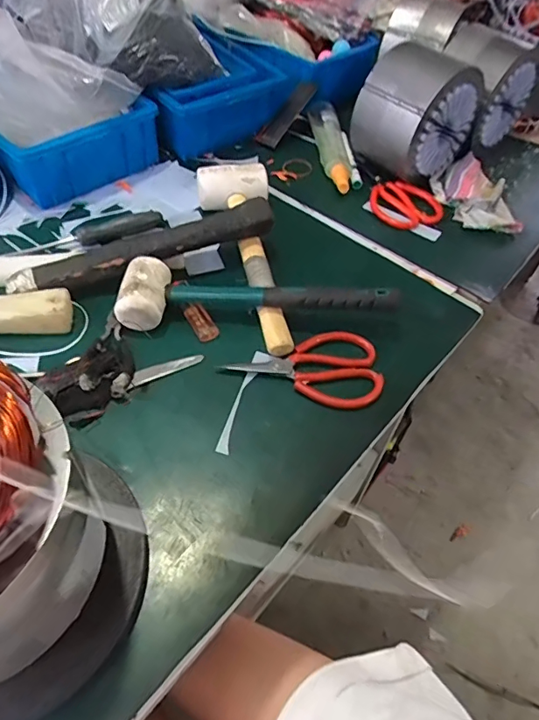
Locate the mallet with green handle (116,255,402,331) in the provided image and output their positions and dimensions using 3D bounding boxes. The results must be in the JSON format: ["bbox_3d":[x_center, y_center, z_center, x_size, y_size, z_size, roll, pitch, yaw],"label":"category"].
[{"bbox_3d":[-0.012,-0.067,0.510,0.284,0.047,0.076,2,51,-4],"label":"mallet with green handle"}]

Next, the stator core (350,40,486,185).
[{"bbox_3d":[0.202,-0.338,0.679,0.161,0.158,0.116,-32,60,-27],"label":"stator core"}]

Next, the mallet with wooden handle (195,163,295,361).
[{"bbox_3d":[-0.020,-0.130,0.558,0.087,0.055,0.283,-9,53,-12],"label":"mallet with wooden handle"}]

